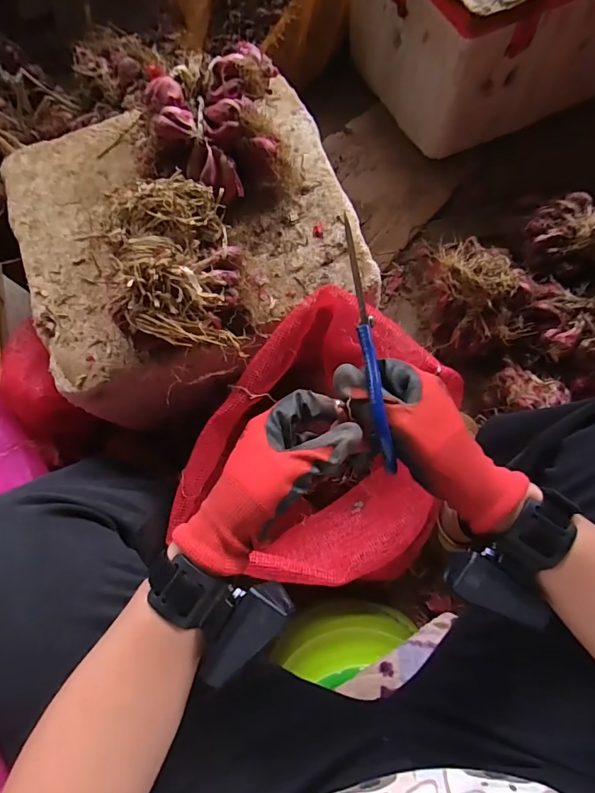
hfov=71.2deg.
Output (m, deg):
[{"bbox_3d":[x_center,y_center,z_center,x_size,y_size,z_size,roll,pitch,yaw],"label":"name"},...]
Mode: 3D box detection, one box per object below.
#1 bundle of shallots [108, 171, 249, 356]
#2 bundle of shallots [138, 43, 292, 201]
[{"bbox_3d":[-0.136,-0.149,0.478,0.145,0.104,0.194,0,75,2],"label":"bundle of shallots"},{"bbox_3d":[-0.109,-0.336,0.520,0.180,0.080,0.163,-10,75,-1],"label":"bundle of shallots"}]

